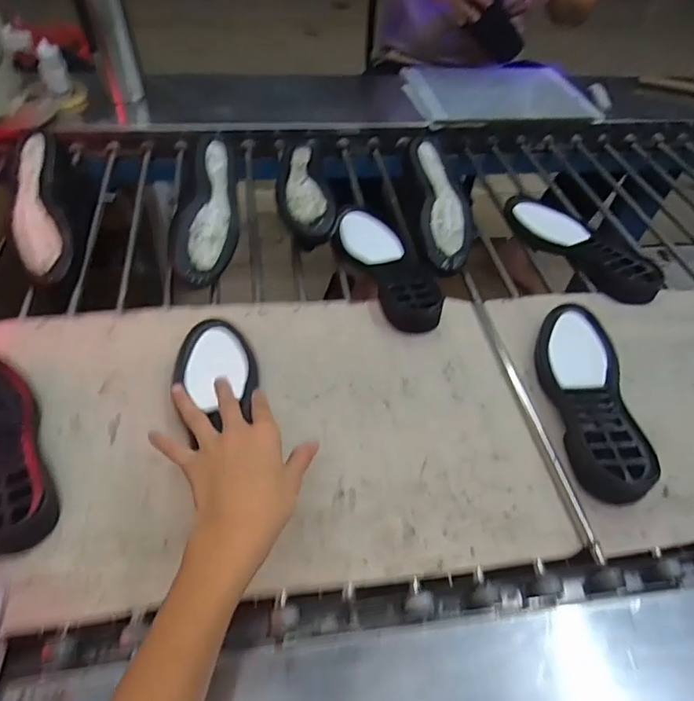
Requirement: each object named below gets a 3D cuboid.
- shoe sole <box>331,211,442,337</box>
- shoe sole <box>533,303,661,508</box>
[{"bbox_3d":[0.055,-0.116,0.701,0.081,0.029,0.233,-19,53,-16],"label":"shoe sole"},{"bbox_3d":[0.266,0.045,0.571,0.085,0.030,0.245,4,50,2],"label":"shoe sole"}]

